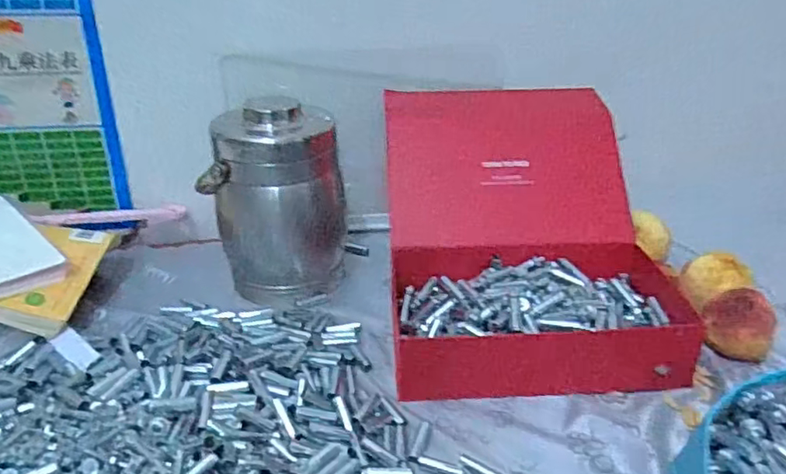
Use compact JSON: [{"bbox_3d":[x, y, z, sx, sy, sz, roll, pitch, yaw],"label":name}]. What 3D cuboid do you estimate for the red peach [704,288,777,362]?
[{"bbox_3d":[0.365,0.090,0.628,0.063,0.057,0.057,22,35,33],"label":"red peach"}]

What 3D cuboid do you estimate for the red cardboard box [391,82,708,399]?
[{"bbox_3d":[0.147,-0.021,0.714,0.292,0.196,0.376,-1,29,-3],"label":"red cardboard box"}]

